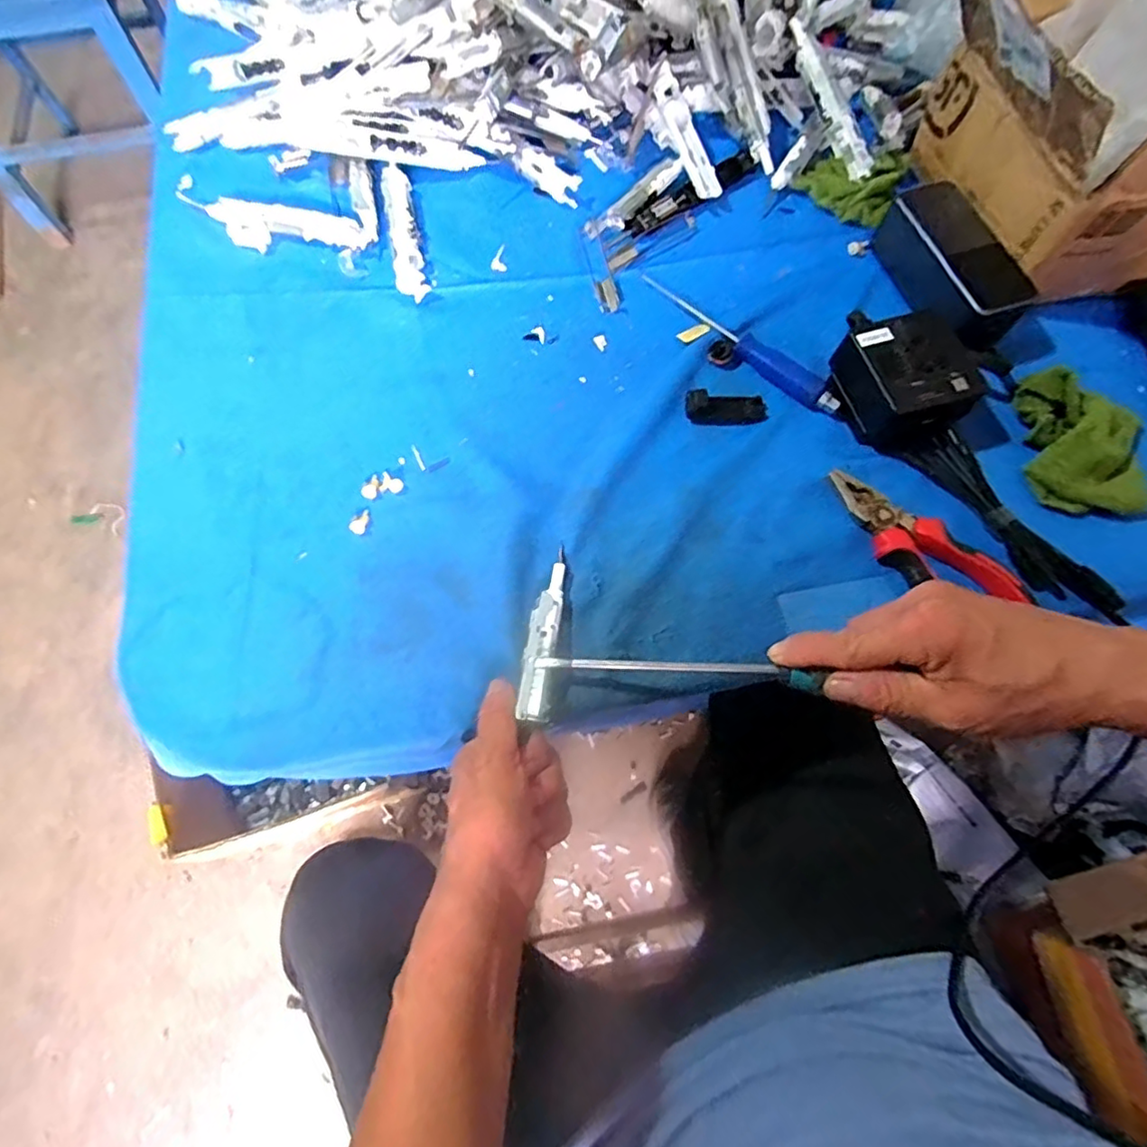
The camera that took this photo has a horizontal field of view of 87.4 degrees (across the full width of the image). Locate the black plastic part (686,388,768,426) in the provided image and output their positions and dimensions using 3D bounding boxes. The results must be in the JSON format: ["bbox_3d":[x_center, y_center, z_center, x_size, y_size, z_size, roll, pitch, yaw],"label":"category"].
[{"bbox_3d":[0.115,-0.126,0.446,0.060,0.016,0.023,-1,70,0],"label":"black plastic part"}]

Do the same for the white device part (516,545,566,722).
[{"bbox_3d":[-0.018,0.038,0.380,0.022,0.008,0.110,8,64,3],"label":"white device part"}]

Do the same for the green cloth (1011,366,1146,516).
[{"bbox_3d":[0.371,-0.094,0.431,0.086,0.024,0.099,4,70,2],"label":"green cloth"}]

